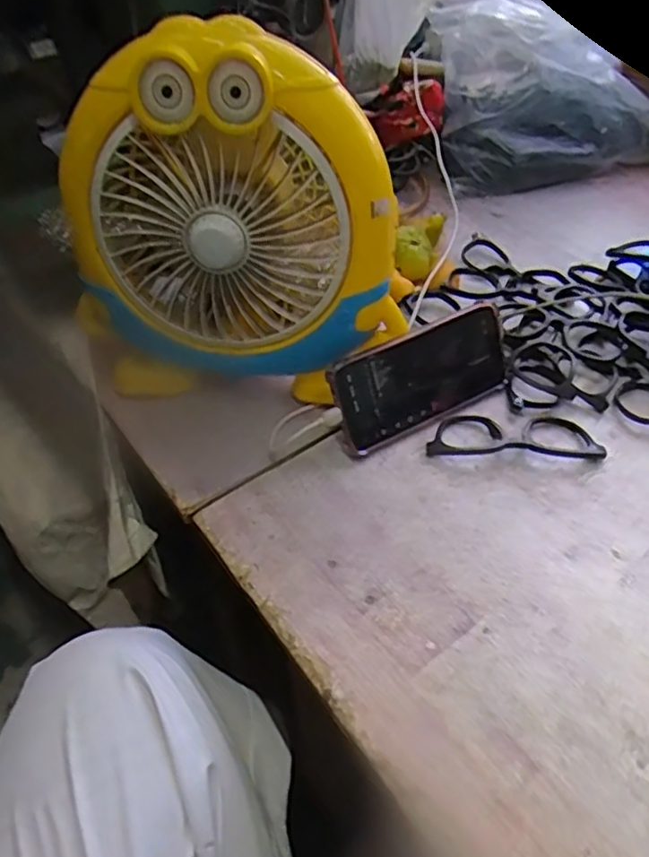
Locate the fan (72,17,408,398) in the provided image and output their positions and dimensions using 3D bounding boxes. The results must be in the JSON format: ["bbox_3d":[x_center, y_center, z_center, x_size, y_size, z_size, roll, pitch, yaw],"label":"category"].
[{"bbox_3d":[-0.071,-0.133,0.485,0.252,0.270,0.092,11,48,11],"label":"fan"}]

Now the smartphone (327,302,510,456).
[{"bbox_3d":[0.085,-0.044,0.534,0.171,0.077,0.008,-25,22,-20],"label":"smartphone"}]

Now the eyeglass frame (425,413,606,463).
[{"bbox_3d":[0.156,0.004,0.536,0.141,0.010,0.048,1,47,2],"label":"eyeglass frame"}]

